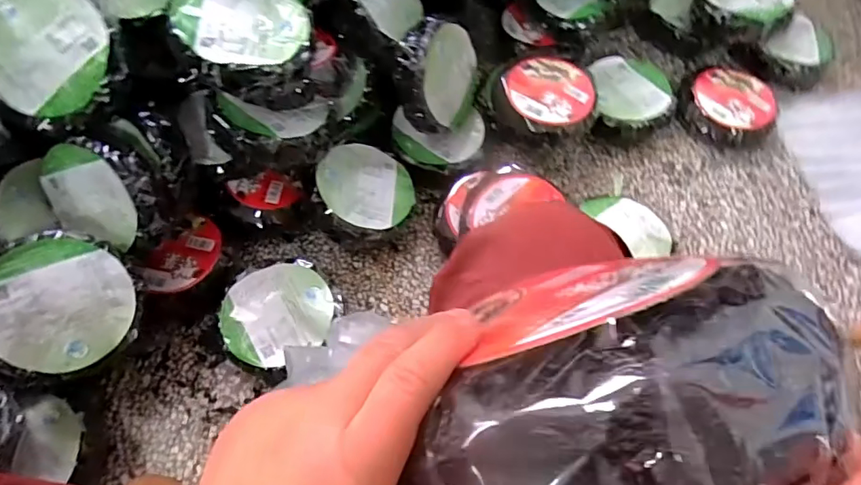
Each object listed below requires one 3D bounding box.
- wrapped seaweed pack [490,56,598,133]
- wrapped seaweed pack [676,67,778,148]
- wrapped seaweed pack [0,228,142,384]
[{"bbox_3d":[0.188,-0.246,0.887,0.169,0.054,0.172,1,61,-1],"label":"wrapped seaweed pack"},{"bbox_3d":[0.553,-0.255,0.986,0.166,0.064,0.160,38,67,18],"label":"wrapped seaweed pack"},{"bbox_3d":[-0.438,0.075,0.619,0.167,0.035,0.168,31,77,-15],"label":"wrapped seaweed pack"}]

